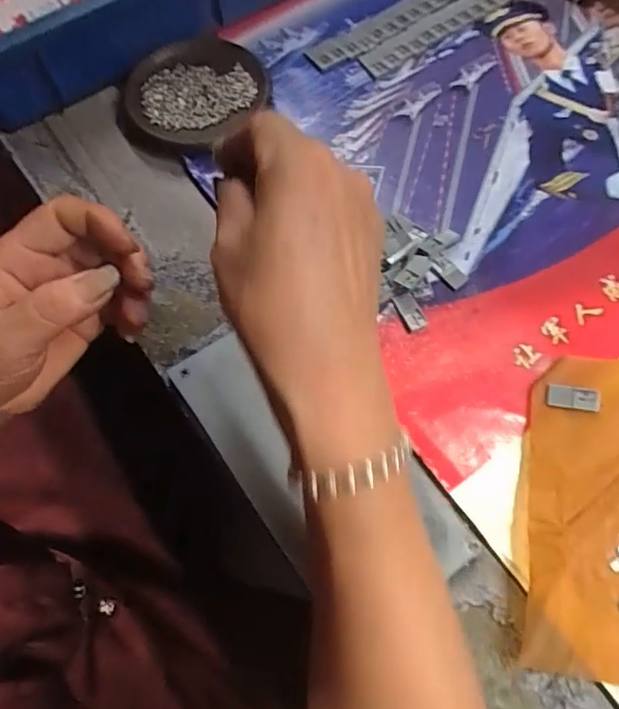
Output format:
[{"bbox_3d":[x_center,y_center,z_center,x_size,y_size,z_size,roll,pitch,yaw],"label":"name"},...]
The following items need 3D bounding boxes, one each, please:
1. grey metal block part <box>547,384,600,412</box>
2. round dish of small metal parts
[{"bbox_3d":[0.160,0.027,0.332,0.030,0.004,0.013,8,79,16],"label":"grey metal block part"},{"bbox_3d":[-0.092,-0.208,0.440,0.116,0.017,0.096,-43,72,-14],"label":"round dish of small metal parts"}]

